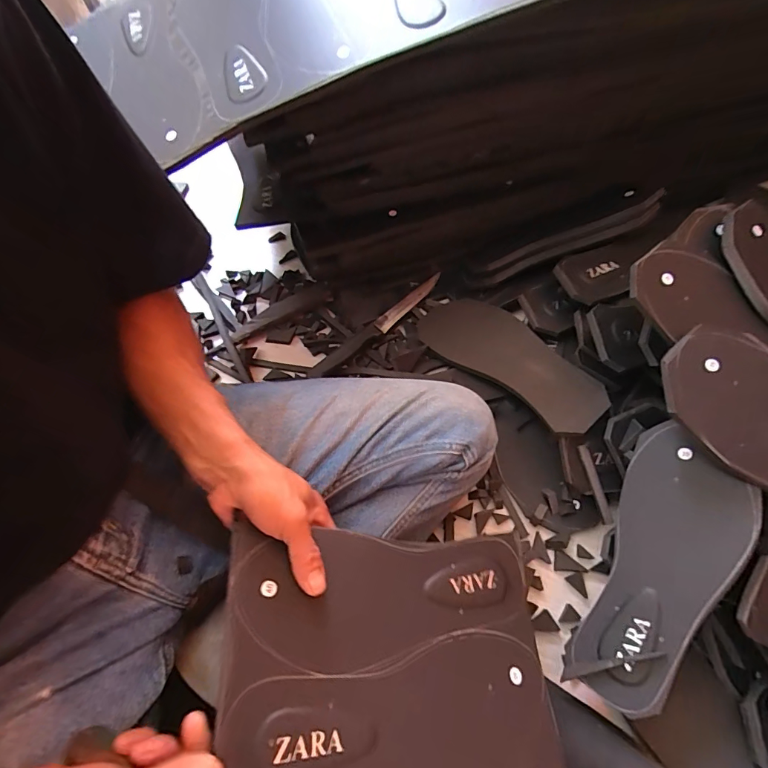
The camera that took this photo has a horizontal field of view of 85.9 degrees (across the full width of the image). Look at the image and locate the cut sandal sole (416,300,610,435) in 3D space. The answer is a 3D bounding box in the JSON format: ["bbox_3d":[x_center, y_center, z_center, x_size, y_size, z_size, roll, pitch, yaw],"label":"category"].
[{"bbox_3d":[0.152,-0.040,0.522,0.097,0.010,0.265,-44,52,-10],"label":"cut sandal sole"}]

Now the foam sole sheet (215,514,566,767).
[{"bbox_3d":[0.020,0.282,0.279,0.259,0.011,0.334,8,59,-20],"label":"foam sole sheet"}]

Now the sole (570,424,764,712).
[{"bbox_3d":[0.251,0.165,0.369,0.097,0.015,0.241,14,77,43],"label":"sole"}]

